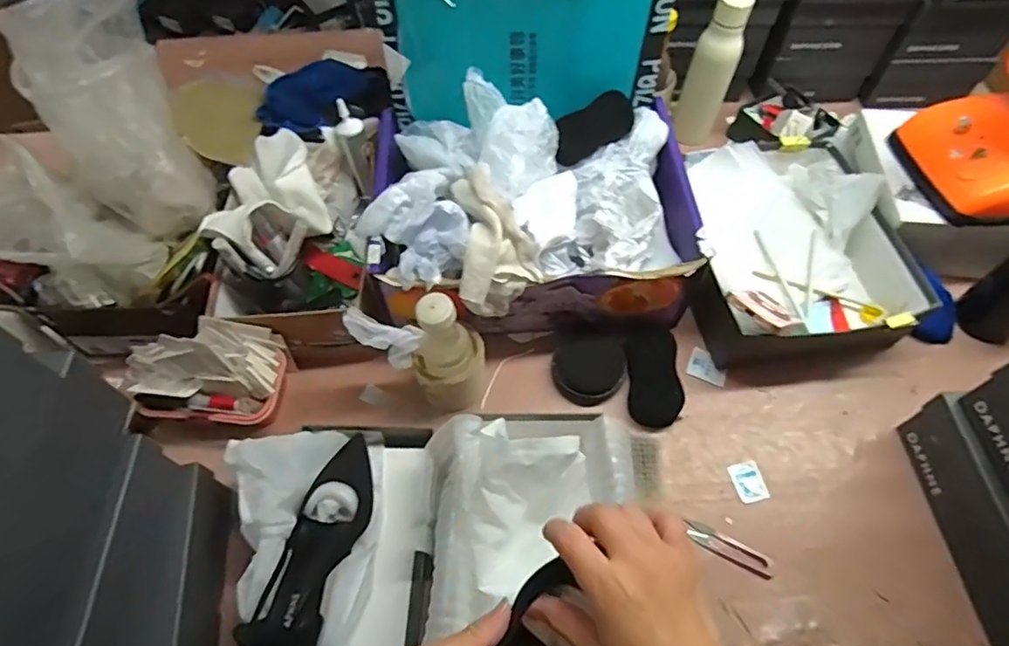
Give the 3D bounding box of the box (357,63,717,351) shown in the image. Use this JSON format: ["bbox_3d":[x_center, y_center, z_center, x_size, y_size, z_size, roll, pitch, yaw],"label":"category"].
[{"bbox_3d":[0.029,-0.145,0.749,0.392,0.183,0.297,-5,59,-2],"label":"box"}]

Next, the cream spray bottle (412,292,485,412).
[{"bbox_3d":[-0.065,0.039,0.657,0.086,0.185,0.063,-13,59,-7],"label":"cream spray bottle"}]

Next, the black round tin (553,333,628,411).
[{"bbox_3d":[0.109,0.056,0.730,0.085,0.043,0.091,0,59,1],"label":"black round tin"}]

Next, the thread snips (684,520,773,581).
[{"bbox_3d":[0.248,0.248,0.626,0.095,0.009,0.025,25,62,15],"label":"thread snips"}]

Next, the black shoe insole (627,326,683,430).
[{"bbox_3d":[0.189,0.067,0.724,0.064,0.039,0.126,3,59,2],"label":"black shoe insole"}]

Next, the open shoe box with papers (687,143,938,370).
[{"bbox_3d":[0.375,-0.107,0.779,0.275,0.094,0.317,-6,59,-3],"label":"open shoe box with papers"}]

